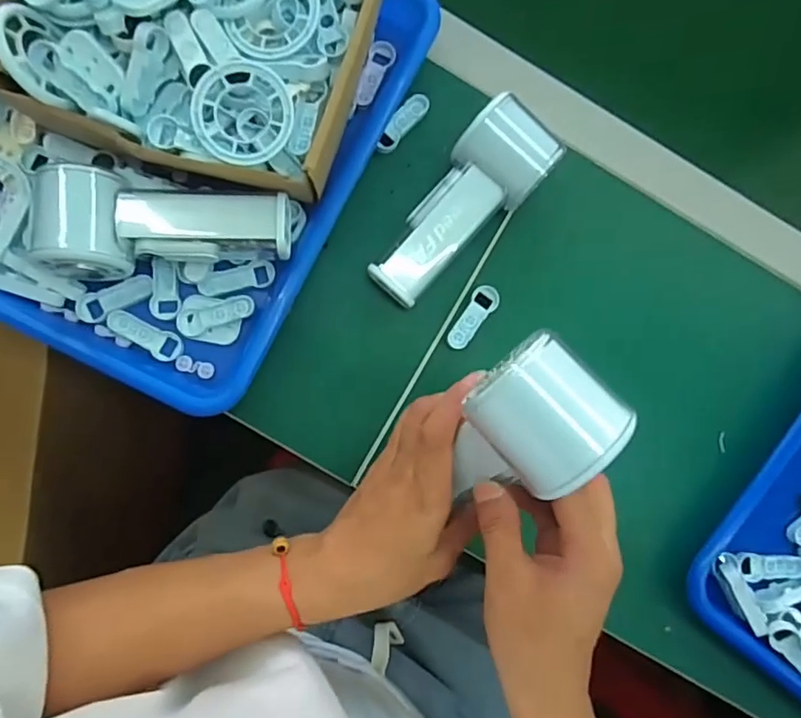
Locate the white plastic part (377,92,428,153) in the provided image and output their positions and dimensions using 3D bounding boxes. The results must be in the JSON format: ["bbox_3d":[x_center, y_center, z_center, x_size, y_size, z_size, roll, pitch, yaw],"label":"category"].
[{"bbox_3d":[0.001,-0.170,0.419,0.015,0.007,0.050,40,81,-1],"label":"white plastic part"}]

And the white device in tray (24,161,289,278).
[{"bbox_3d":[-0.145,-0.085,0.368,0.149,0.042,0.064,0,84,-6],"label":"white device in tray"}]

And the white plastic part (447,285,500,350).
[{"bbox_3d":[0.051,-0.030,0.415,0.018,0.006,0.051,37,81,-1],"label":"white plastic part"}]

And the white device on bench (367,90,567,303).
[{"bbox_3d":[0.043,-0.102,0.398,0.062,0.046,0.150,40,93,-1],"label":"white device on bench"}]

